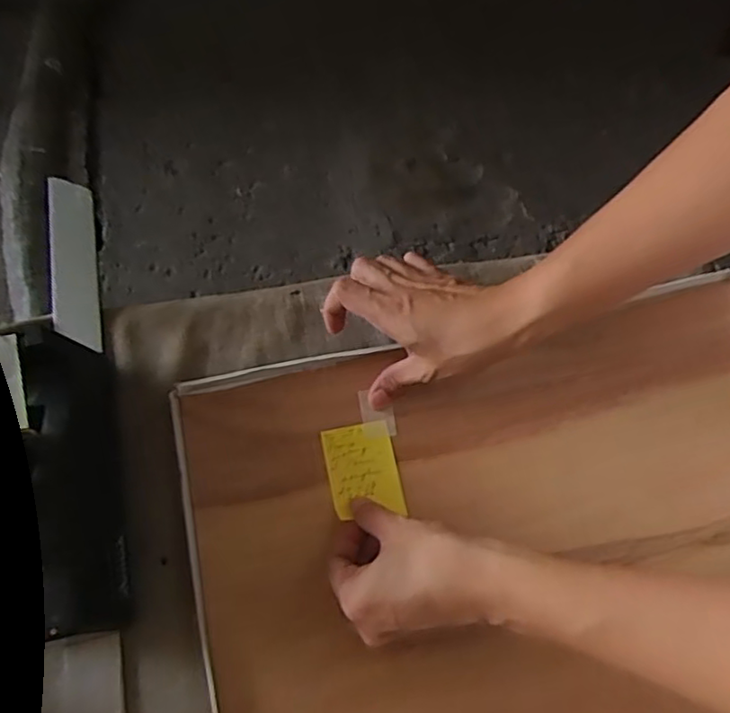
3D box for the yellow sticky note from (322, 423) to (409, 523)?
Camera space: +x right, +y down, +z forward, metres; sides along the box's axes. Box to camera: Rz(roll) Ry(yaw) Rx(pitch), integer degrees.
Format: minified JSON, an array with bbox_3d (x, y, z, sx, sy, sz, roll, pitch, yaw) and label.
[{"bbox_3d":[-0.002,0.083,0.472,0.051,0.011,0.067,-12,70,-3],"label":"yellow sticky note"}]

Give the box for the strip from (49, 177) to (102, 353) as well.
[{"bbox_3d":[-0.249,-0.080,0.540,0.040,0.018,0.176,-12,64,-5],"label":"strip"}]

